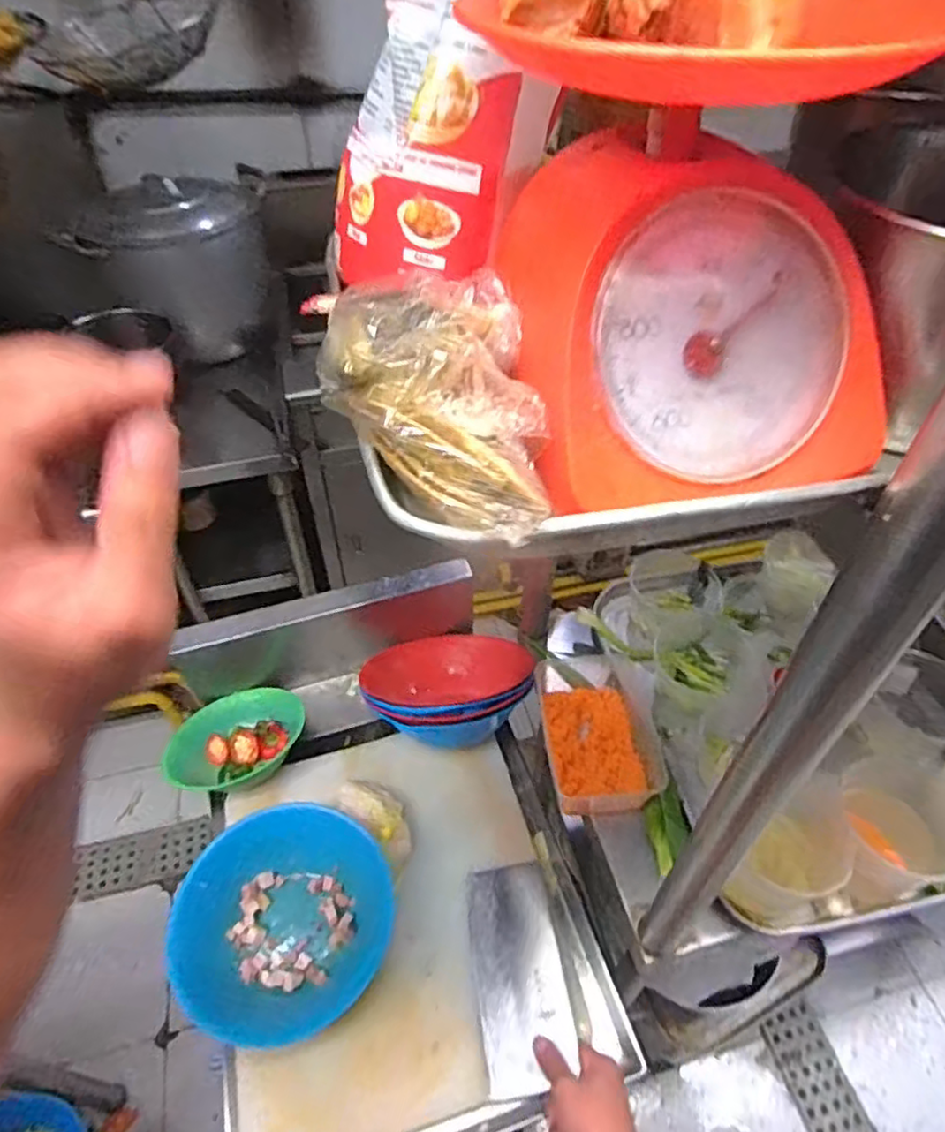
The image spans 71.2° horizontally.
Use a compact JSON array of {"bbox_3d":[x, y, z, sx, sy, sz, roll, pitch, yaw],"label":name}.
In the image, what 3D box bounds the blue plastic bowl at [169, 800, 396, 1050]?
[{"bbox_3d":[-0.190,0.364,0.681,0.211,0.066,0.208,0,47,0],"label":"blue plastic bowl"}]

